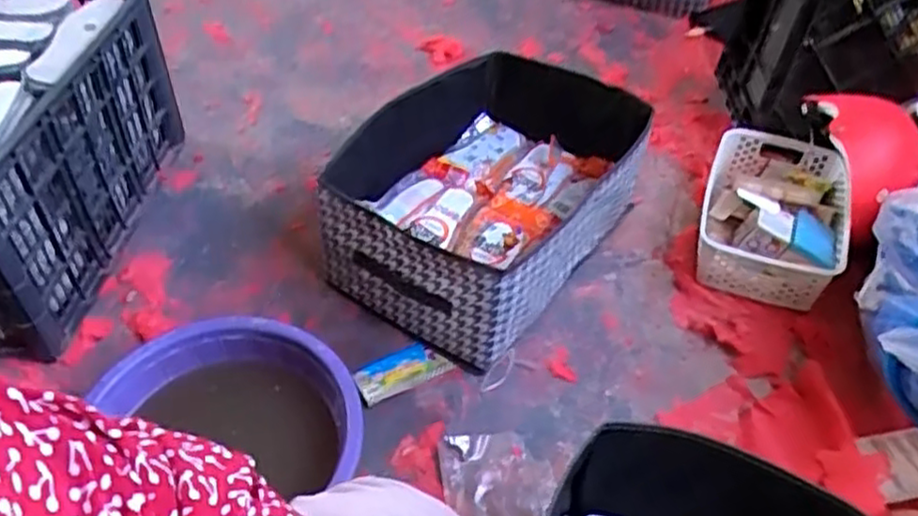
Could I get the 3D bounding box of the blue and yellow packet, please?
[{"bbox_3d":[-0.073,0.147,0.935,0.116,0.011,0.053,-23,63,-20],"label":"blue and yellow packet"}]

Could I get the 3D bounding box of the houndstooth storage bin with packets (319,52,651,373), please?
[{"bbox_3d":[0.051,-0.105,1.027,0.314,0.190,0.466,32,57,22],"label":"houndstooth storage bin with packets"}]

